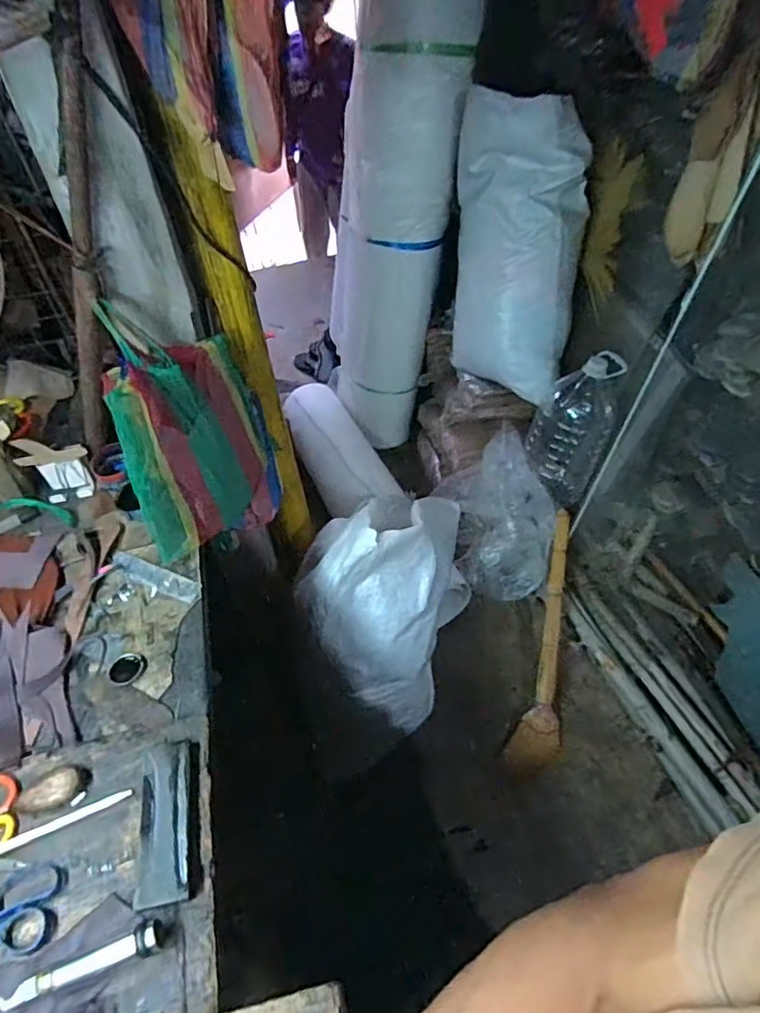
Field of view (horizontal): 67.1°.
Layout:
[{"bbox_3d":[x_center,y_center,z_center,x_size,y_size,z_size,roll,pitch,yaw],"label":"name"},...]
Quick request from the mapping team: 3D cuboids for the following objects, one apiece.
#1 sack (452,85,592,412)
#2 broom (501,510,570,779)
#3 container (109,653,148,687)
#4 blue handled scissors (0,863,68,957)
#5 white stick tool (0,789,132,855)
[{"bbox_3d":[0.372,-0.658,1.500,0.312,0.707,0.269,-4,28,0],"label":"sack"},{"bbox_3d":[0.438,0.349,1.513,0.127,0.080,0.684,9,75,11],"label":"broom"},{"bbox_3d":[-0.321,0.207,0.729,0.046,0.014,0.038,-30,55,-20],"label":"container"},{"bbox_3d":[-0.377,0.400,0.550,0.146,0.010,0.071,-13,51,-7],"label":"blue handled scissors"},{"bbox_3d":[-0.334,0.329,0.596,0.145,0.006,0.012,-21,52,-14],"label":"white stick tool"}]

